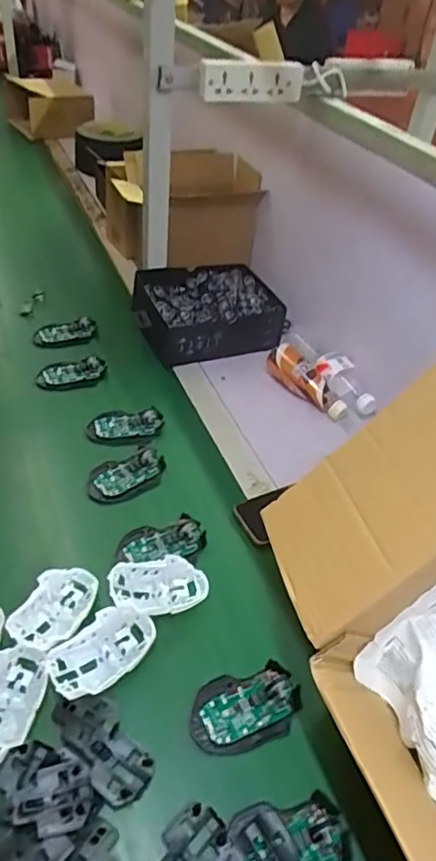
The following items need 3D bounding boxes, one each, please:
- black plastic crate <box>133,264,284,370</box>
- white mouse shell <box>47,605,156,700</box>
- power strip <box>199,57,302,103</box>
[{"bbox_3d":[-0.025,-0.221,1.084,0.255,0.089,0.194,-15,45,-21],"label":"black plastic crate"},{"bbox_3d":[-0.120,0.232,0.604,0.065,0.024,0.112,35,49,29],"label":"white mouse shell"},{"bbox_3d":[0.056,-0.539,0.894,0.169,0.063,0.044,-18,46,-24],"label":"power strip"}]

